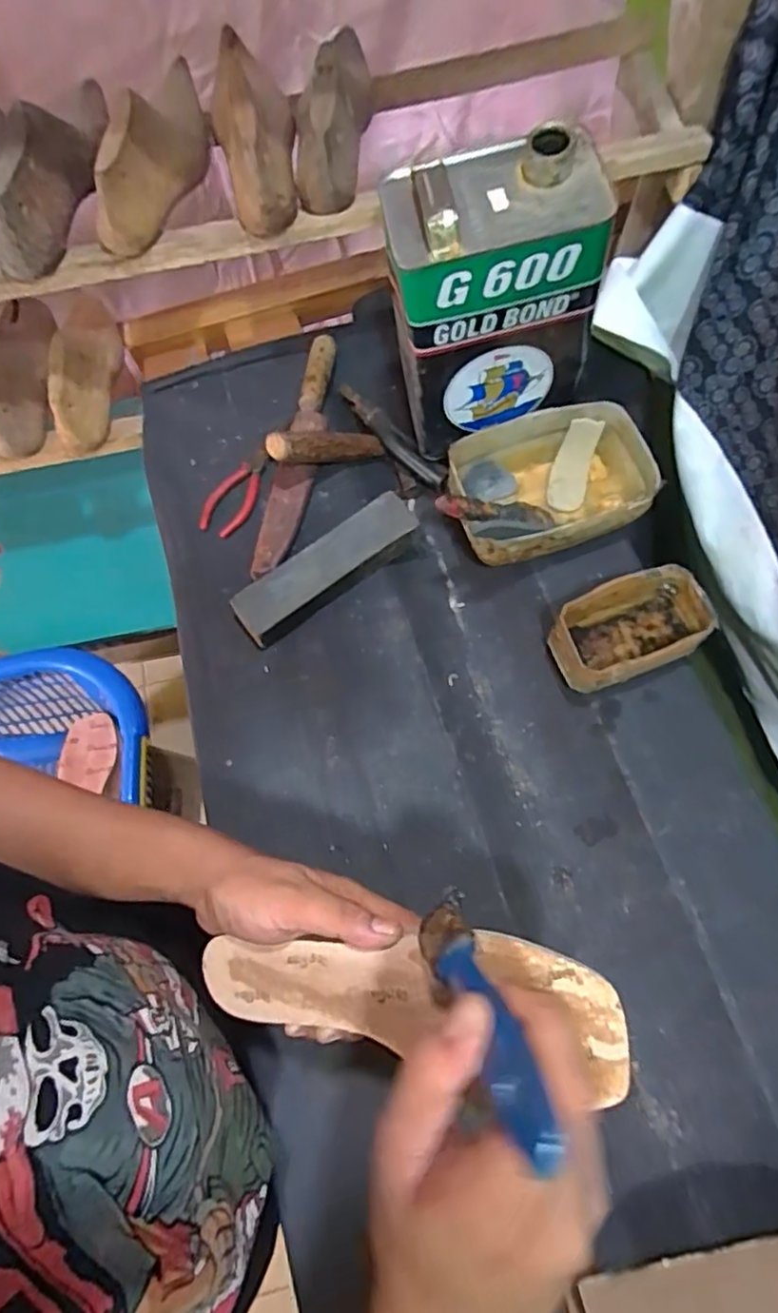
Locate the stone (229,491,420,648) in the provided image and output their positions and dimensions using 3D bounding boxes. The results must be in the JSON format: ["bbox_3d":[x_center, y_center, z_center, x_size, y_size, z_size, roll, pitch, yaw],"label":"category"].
[{"bbox_3d":[-0.060,-0.085,0.628,0.194,0.041,0.053,-36,73,-11],"label":"stone"}]

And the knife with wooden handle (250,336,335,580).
[{"bbox_3d":[-0.095,-0.220,0.672,0.042,0.020,0.288,12,70,6],"label":"knife with wooden handle"}]

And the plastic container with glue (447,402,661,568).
[{"bbox_3d":[0.152,-0.164,0.612,0.199,0.084,0.127,-16,70,-4],"label":"plastic container with glue"}]

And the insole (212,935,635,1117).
[{"bbox_3d":[0.002,0.188,0.345,0.237,0.034,0.069,-3,69,15],"label":"insole"}]

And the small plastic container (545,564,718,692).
[{"bbox_3d":[0.211,-0.019,0.569,0.134,0.074,0.079,-19,70,-5],"label":"small plastic container"}]

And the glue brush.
[{"bbox_3d":[0.033,0.135,0.249,0.021,0.148,0.013,-23,94,-7],"label":"glue brush"}]

